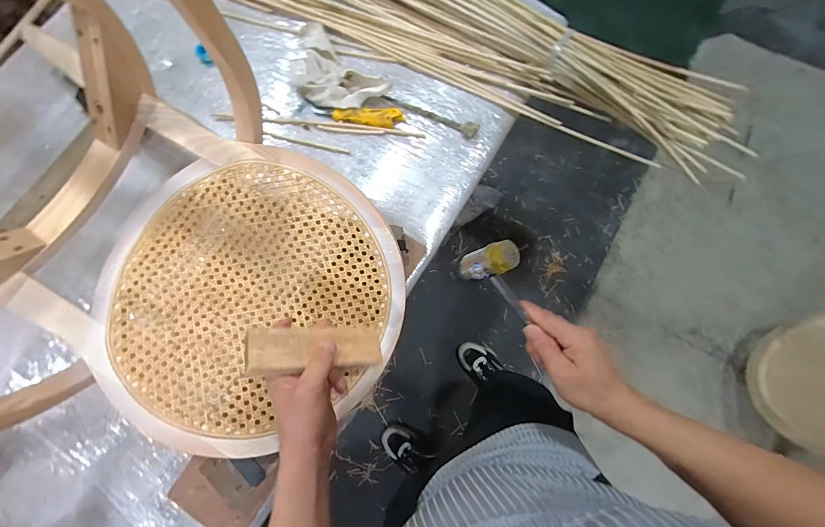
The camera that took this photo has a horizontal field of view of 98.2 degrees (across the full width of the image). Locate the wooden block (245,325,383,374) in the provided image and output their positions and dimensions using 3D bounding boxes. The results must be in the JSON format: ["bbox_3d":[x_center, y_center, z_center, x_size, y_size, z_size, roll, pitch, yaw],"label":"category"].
[{"bbox_3d":[-0.116,0.103,0.440,0.162,0.009,0.055,5,55,-31],"label":"wooden block"}]

